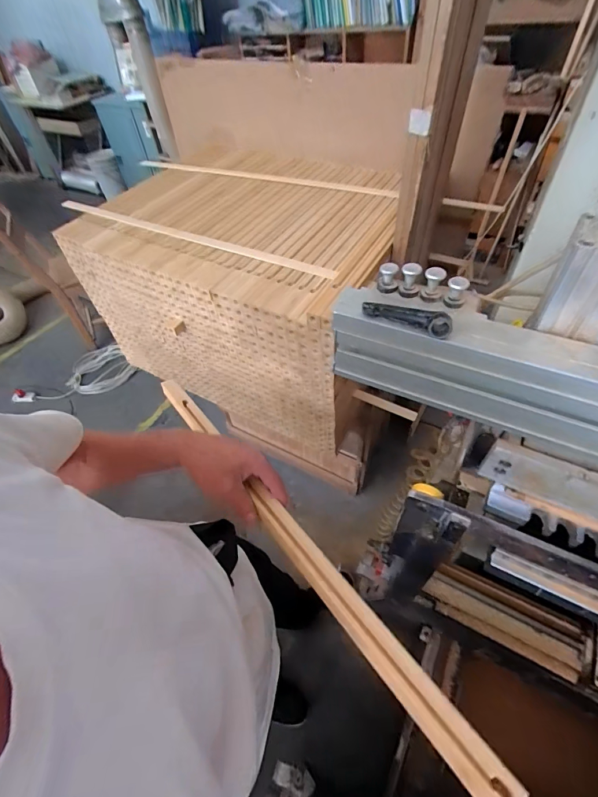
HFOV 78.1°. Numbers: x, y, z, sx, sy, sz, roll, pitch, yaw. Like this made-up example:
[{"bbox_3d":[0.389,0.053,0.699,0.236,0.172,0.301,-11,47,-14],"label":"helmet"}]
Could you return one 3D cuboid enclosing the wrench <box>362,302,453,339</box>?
[{"bbox_3d":[0.108,-0.085,0.373,0.092,0.020,0.015,27,58,24],"label":"wrench"}]

